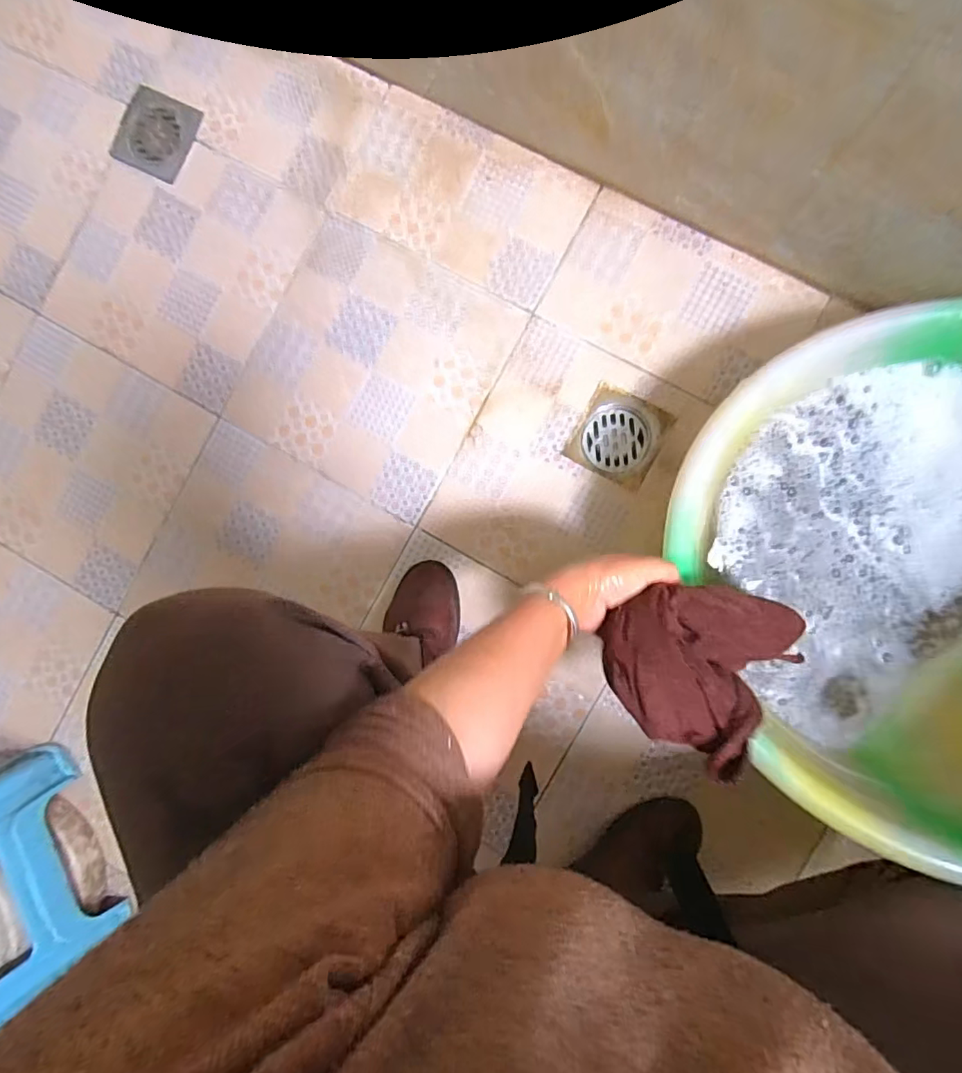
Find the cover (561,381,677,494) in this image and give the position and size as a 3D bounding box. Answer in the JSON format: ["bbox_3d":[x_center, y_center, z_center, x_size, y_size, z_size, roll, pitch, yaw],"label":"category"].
[{"bbox_3d":[0.167,-0.121,0.651,0.099,0.005,0.101,28,94,5],"label":"cover"}]

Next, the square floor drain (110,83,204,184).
[{"bbox_3d":[-0.440,-0.545,0.731,0.119,0.008,0.106,29,94,5],"label":"square floor drain"}]

